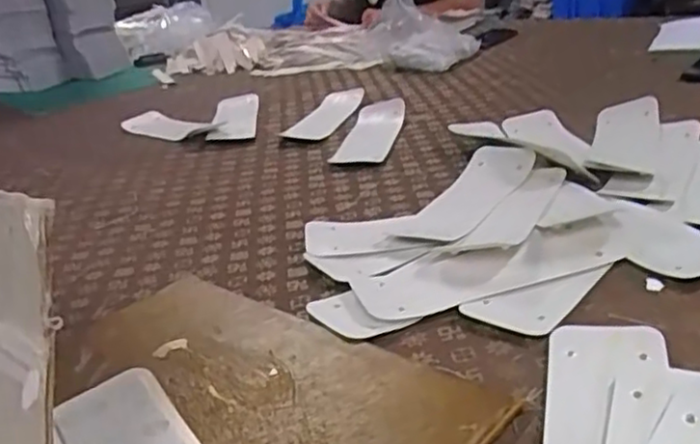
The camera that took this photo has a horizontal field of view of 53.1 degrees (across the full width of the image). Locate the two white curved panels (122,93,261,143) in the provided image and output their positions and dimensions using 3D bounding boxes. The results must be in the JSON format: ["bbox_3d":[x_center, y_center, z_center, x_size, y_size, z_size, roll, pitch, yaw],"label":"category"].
[{"bbox_3d":[-0.307,-0.184,1.329,0.262,0.029,0.240,-8,24,-1],"label":"two white curved panels"}]

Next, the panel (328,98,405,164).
[{"bbox_3d":[0.035,-0.155,1.176,0.089,0.025,0.282,-1,25,15],"label":"panel"}]

